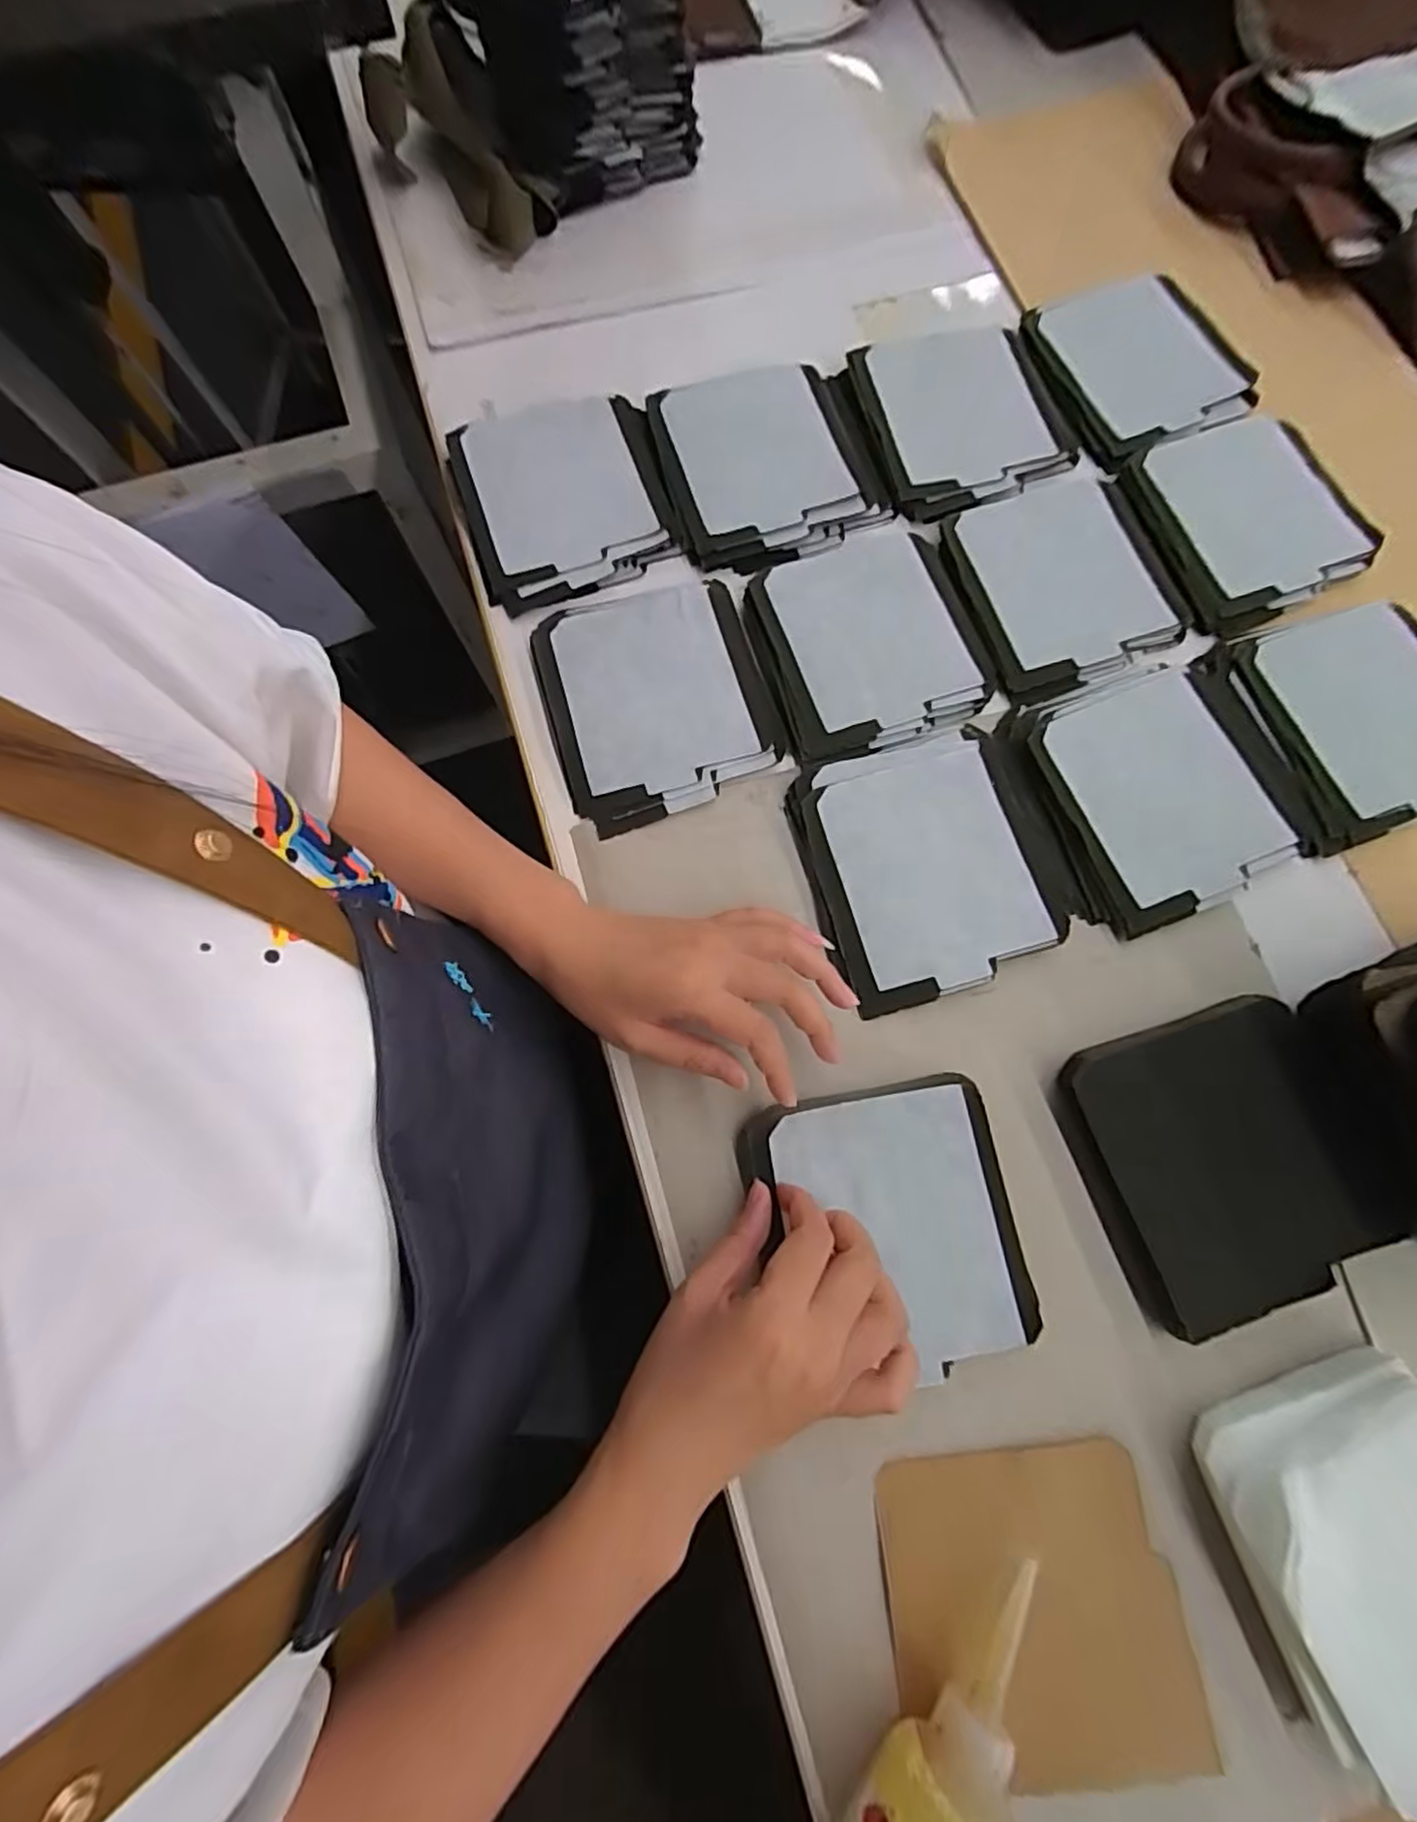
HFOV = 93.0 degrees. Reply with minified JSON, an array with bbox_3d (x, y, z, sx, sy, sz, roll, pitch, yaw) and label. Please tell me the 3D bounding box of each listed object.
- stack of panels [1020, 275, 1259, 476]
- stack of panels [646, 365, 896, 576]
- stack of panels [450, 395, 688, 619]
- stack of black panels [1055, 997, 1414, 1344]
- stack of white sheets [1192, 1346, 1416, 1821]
[{"bbox_3d":[0.310,-0.400,0.484,0.136,0.018,0.139,-25,77,-6],"label":"stack of panels"},{"bbox_3d":[0.044,-0.315,0.467,0.144,0.015,0.151,-14,76,-3],"label":"stack of panels"},{"bbox_3d":[-0.099,-0.281,0.456,0.134,0.012,0.147,-15,76,-4],"label":"stack of panels"},{"bbox_3d":[0.269,0.128,0.351,0.128,0.024,0.136,-17,76,-4],"label":"stack of black panels"},{"bbox_3d":[0.300,0.291,0.296,0.113,0.033,0.138,-24,77,-6],"label":"stack of white sheets"}]

